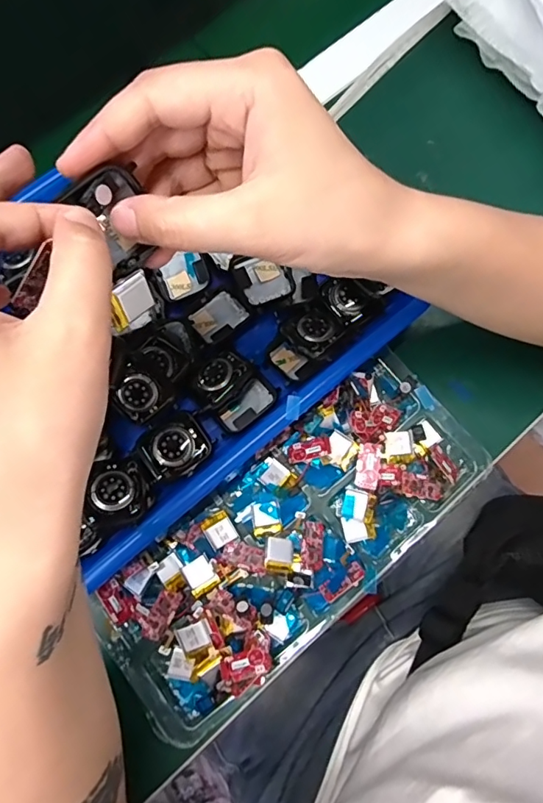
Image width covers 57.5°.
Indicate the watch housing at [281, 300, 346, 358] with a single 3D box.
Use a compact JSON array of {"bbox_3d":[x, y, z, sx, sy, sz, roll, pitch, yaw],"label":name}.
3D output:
[{"bbox_3d":[0.028,-0.048,0.326,0.036,0.014,0.033,-43,78,-9],"label":"watch housing"}]

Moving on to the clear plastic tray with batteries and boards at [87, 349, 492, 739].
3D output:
[{"bbox_3d":[0.015,0.084,0.312,0.254,0.029,0.107,-39,78,-8],"label":"clear plastic tray with batteries and boards"}]

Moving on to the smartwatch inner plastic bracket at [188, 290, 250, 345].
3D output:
[{"bbox_3d":[-0.036,-0.057,0.338,0.035,0.005,0.028,-39,78,-8],"label":"smartwatch inner plastic bracket"}]

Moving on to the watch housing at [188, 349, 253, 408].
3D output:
[{"bbox_3d":[-0.034,-0.016,0.322,0.038,0.015,0.032,-37,77,-8],"label":"watch housing"}]

